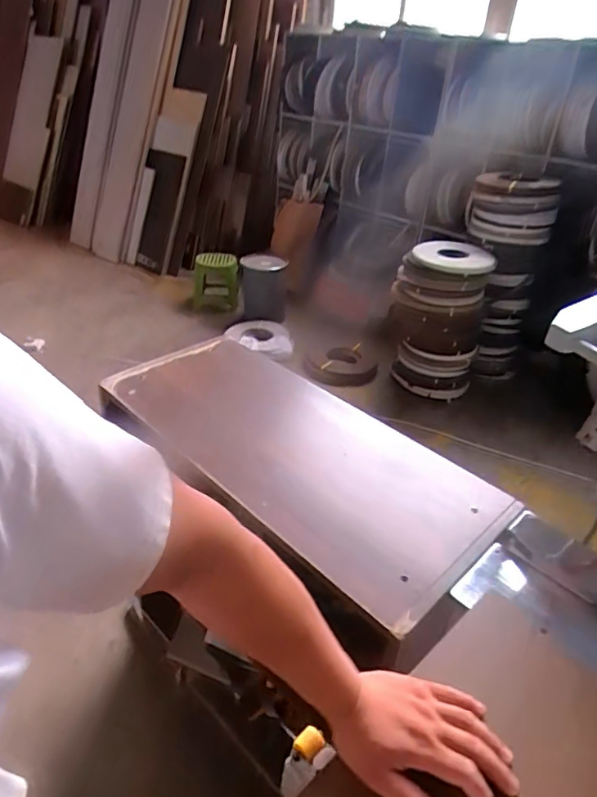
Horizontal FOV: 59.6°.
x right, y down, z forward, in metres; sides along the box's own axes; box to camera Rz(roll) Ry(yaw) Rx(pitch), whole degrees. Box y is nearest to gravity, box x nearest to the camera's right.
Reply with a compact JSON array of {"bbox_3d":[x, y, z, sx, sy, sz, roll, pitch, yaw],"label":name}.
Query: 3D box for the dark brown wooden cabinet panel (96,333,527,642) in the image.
[{"bbox_3d":[-0.033,0.082,0.989,0.378,0.037,0.800,-28,44,-37],"label":"dark brown wooden cabinet panel"}]

